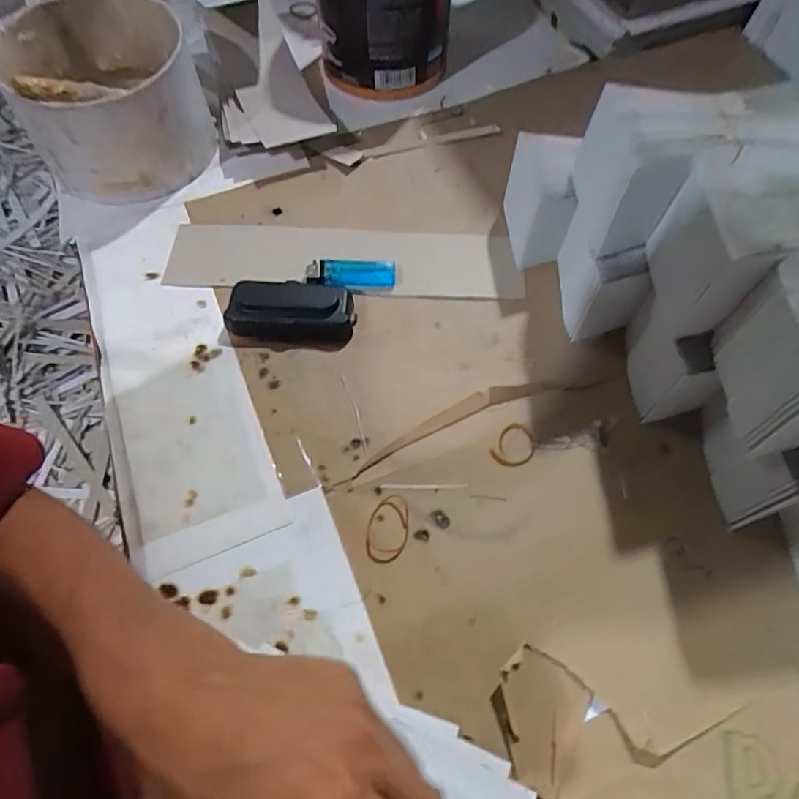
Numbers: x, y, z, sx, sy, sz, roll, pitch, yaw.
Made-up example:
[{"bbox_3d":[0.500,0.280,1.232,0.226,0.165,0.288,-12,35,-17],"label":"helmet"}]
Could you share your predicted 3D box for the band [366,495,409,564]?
[{"bbox_3d":[-0.008,0.092,0.377,0.029,0.004,0.049,5,61,1],"label":"band"}]

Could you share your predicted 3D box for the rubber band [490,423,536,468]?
[{"bbox_3d":[0.091,0.037,0.409,0.028,0.004,0.039,34,65,16],"label":"rubber band"}]

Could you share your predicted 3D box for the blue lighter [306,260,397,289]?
[{"bbox_3d":[-0.043,-0.113,0.478,0.080,0.016,0.028,-7,61,-5],"label":"blue lighter"}]

